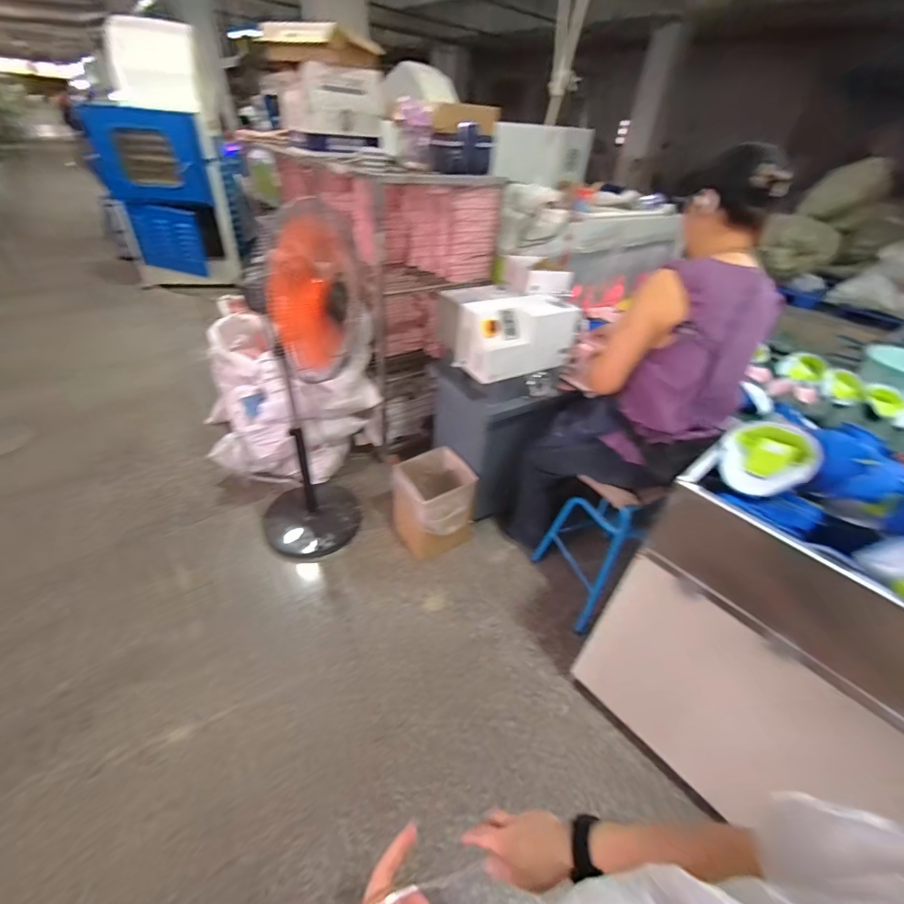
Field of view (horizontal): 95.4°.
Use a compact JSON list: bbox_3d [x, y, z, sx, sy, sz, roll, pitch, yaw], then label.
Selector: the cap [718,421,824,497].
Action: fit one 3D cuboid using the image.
[{"bbox_3d":[0.689,0.019,0.907,0.171,0.179,0.095,36,16,34],"label":"cap"}]

